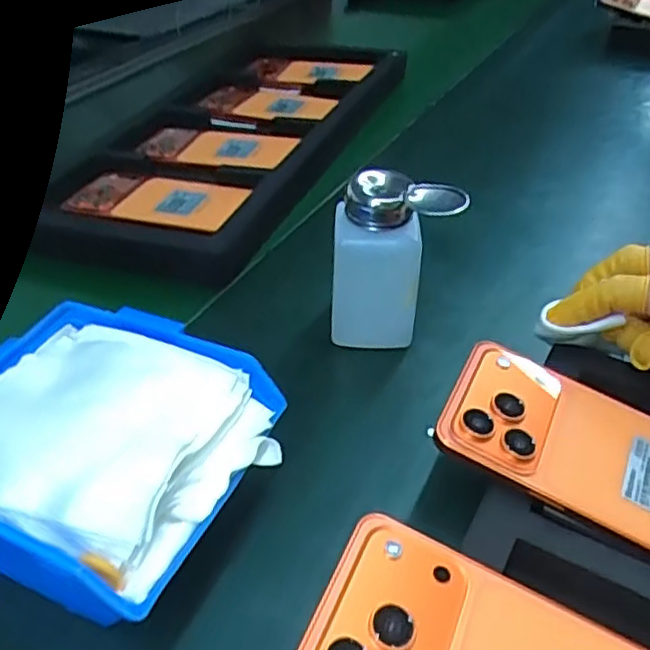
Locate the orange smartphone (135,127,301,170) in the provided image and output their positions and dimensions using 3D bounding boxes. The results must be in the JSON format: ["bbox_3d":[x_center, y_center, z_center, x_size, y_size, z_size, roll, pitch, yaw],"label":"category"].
[{"bbox_3d":[-0.106,-0.168,0.604,0.144,0.009,0.079,10,43,16],"label":"orange smartphone"}]

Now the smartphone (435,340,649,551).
[{"bbox_3d":[0.136,0.063,0.299,0.160,0.010,0.074,25,48,12],"label":"smartphone"}]

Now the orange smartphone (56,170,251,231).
[{"bbox_3d":[-0.144,-0.107,0.539,0.151,0.005,0.068,10,43,16],"label":"orange smartphone"}]

